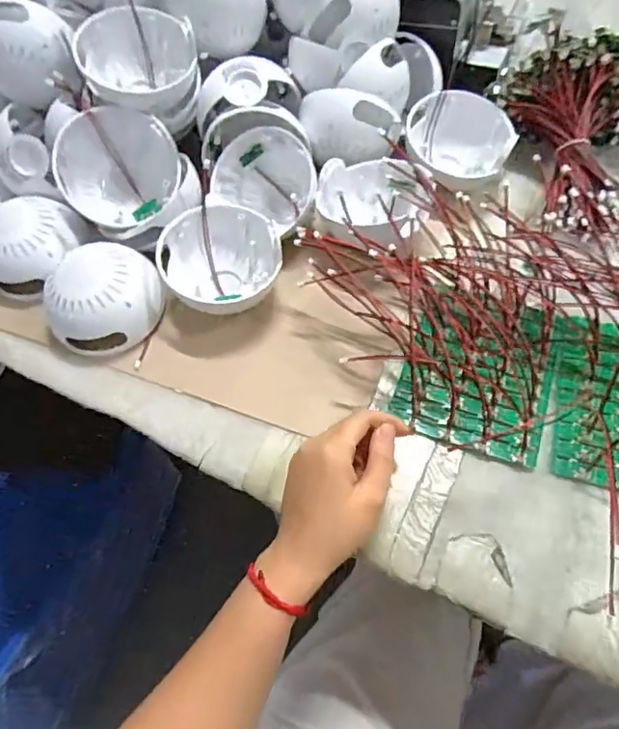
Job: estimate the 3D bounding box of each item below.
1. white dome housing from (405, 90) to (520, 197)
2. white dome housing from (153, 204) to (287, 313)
[{"bbox_3d":[0.163,-0.238,0.600,0.115,0.061,0.099,11,60,10],"label":"white dome housing"},{"bbox_3d":[-0.087,-0.099,0.534,0.107,0.068,0.114,-2,57,3],"label":"white dome housing"}]

